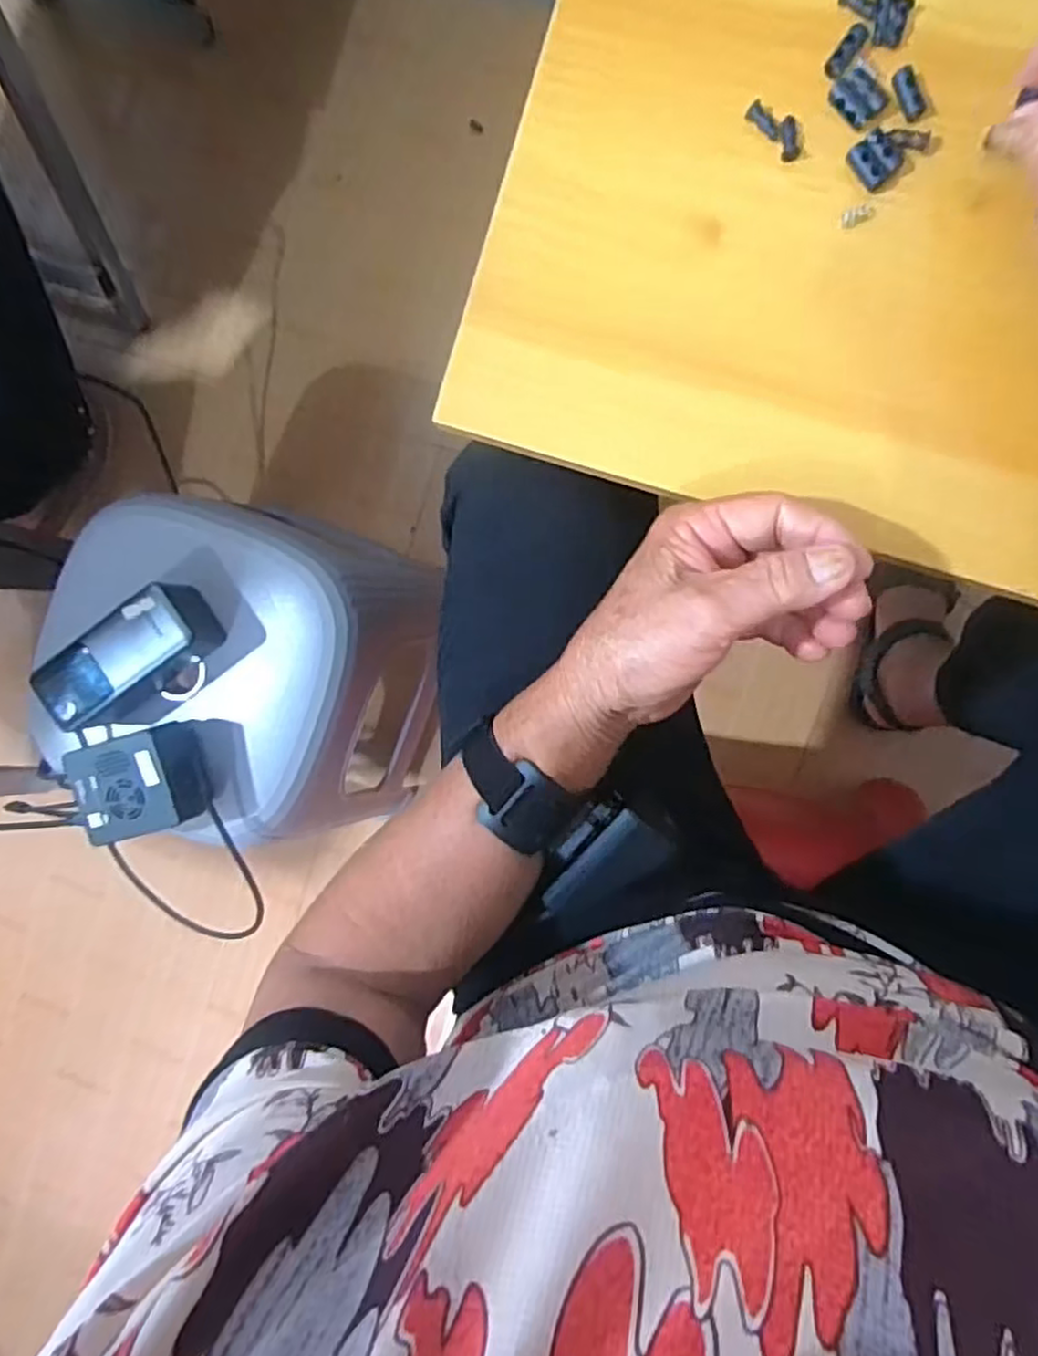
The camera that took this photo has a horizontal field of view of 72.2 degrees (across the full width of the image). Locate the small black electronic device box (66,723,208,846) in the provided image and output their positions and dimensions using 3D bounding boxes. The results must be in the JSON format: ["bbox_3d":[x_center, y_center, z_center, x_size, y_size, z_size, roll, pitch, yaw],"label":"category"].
[{"bbox_3d":[-0.288,0.080,0.538,0.087,0.043,0.075,-17,91,8],"label":"small black electronic device box"}]

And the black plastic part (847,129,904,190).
[{"bbox_3d":[0.143,-0.209,0.286,0.017,0.005,0.018,-43,88,8],"label":"black plastic part"}]

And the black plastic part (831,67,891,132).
[{"bbox_3d":[0.136,-0.233,0.285,0.017,0.004,0.021,-36,88,8],"label":"black plastic part"}]

